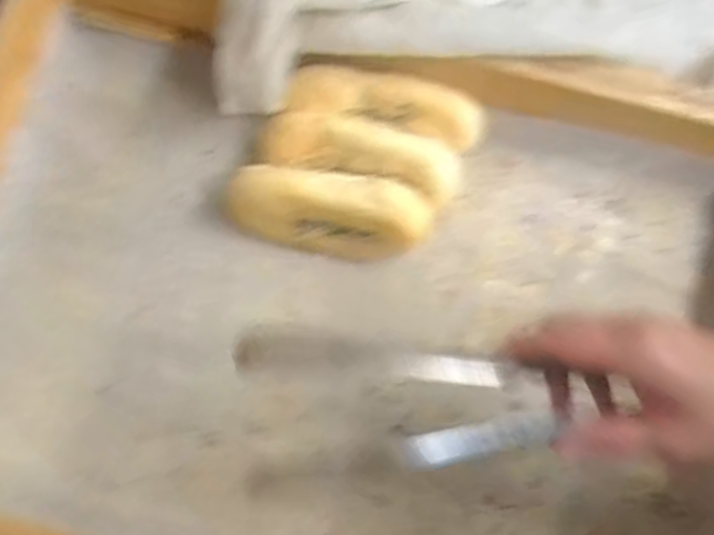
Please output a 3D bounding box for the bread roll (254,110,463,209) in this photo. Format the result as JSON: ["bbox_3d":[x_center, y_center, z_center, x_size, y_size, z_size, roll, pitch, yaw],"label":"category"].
[{"bbox_3d":[0.002,-0.082,0.487,0.149,0.049,0.056,18,77,3],"label":"bread roll"}]

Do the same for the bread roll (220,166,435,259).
[{"bbox_3d":[-0.019,-0.041,0.475,0.149,0.056,0.057,8,77,1],"label":"bread roll"}]

